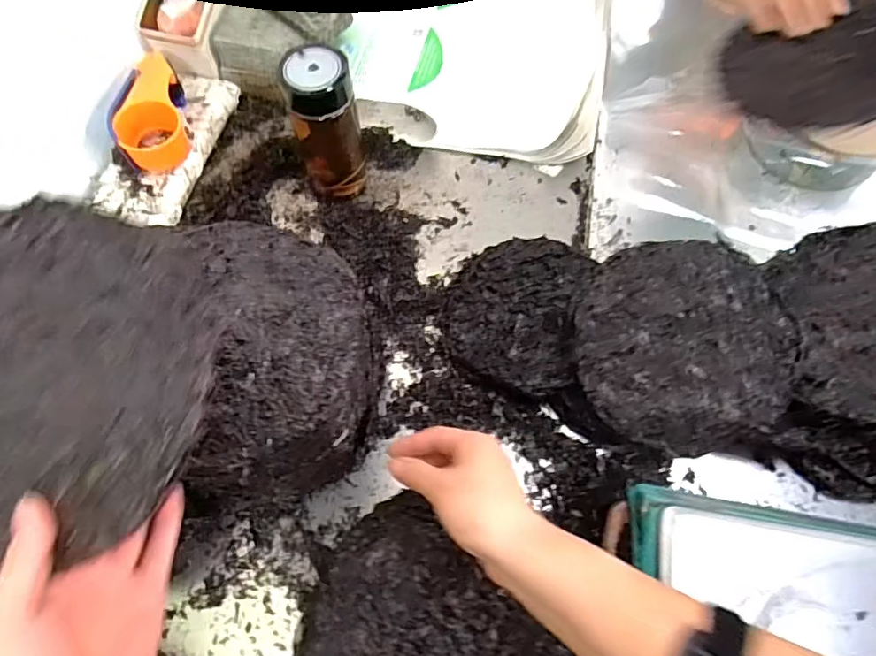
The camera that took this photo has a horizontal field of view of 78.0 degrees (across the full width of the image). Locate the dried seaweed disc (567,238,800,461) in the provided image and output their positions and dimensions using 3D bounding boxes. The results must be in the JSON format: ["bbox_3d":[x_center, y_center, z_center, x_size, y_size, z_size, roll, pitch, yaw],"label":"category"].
[{"bbox_3d":[0.235,0.016,0.532,0.186,0.022,0.198,0,89,20],"label":"dried seaweed disc"}]

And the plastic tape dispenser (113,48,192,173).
[{"bbox_3d":[-0.366,-0.278,0.688,0.077,0.061,0.156,-12,67,-4],"label":"plastic tape dispenser"}]

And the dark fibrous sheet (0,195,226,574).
[{"bbox_3d":[-0.193,0.016,0.285,0.167,0.005,0.188,-16,77,5],"label":"dark fibrous sheet"}]

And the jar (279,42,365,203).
[{"bbox_3d":[-0.130,-0.231,0.641,0.079,0.185,0.071,-20,68,-8],"label":"jar"}]

